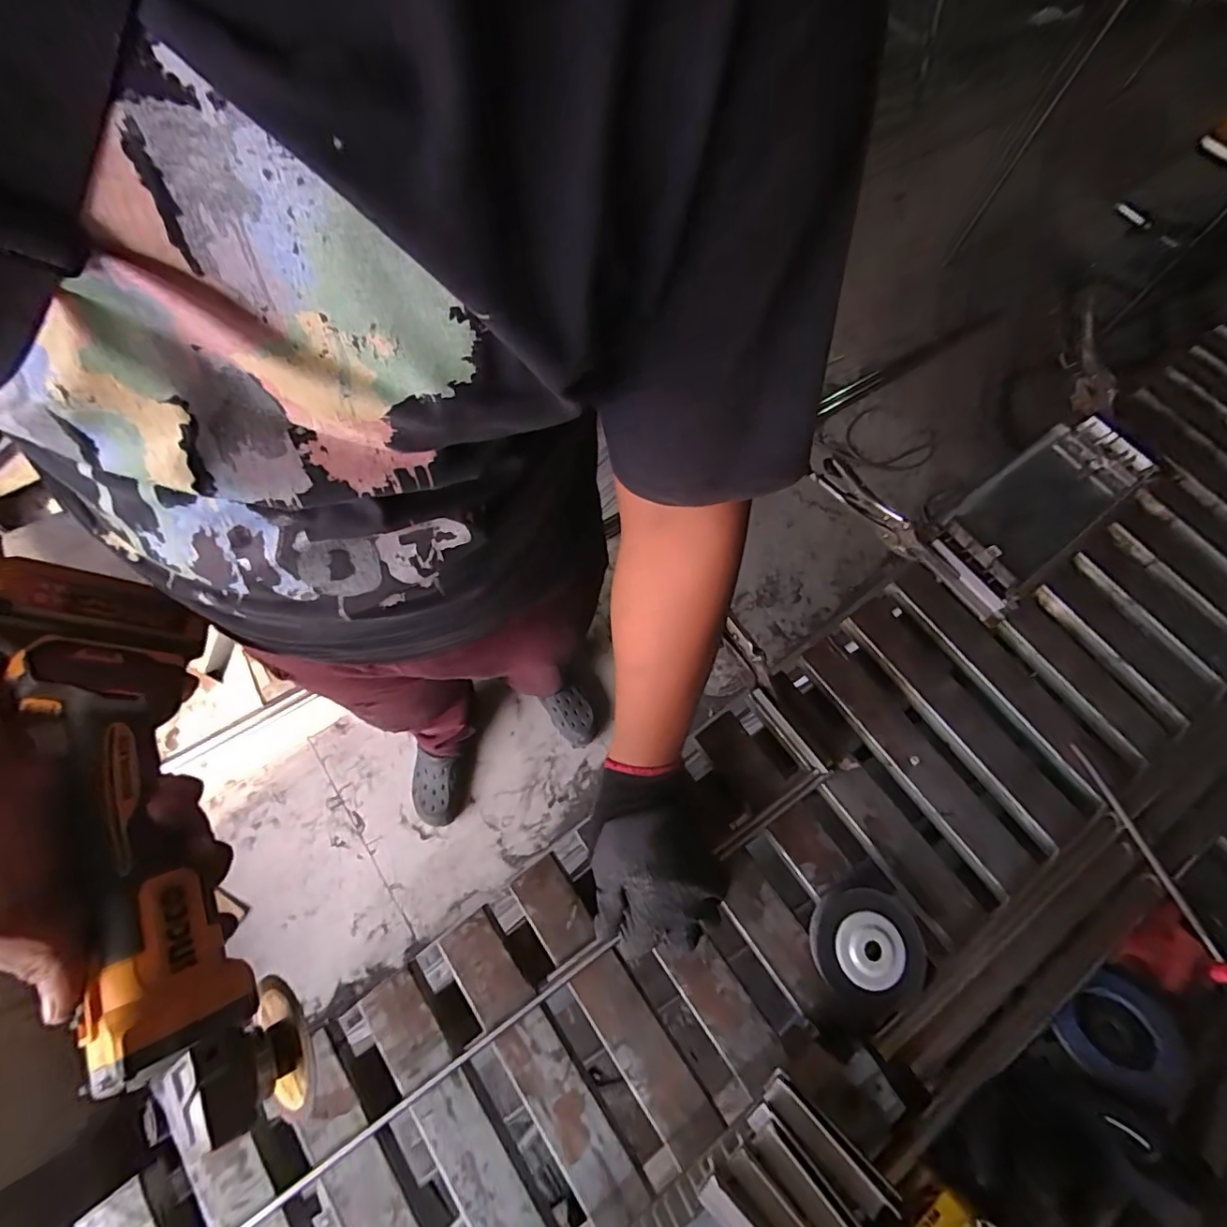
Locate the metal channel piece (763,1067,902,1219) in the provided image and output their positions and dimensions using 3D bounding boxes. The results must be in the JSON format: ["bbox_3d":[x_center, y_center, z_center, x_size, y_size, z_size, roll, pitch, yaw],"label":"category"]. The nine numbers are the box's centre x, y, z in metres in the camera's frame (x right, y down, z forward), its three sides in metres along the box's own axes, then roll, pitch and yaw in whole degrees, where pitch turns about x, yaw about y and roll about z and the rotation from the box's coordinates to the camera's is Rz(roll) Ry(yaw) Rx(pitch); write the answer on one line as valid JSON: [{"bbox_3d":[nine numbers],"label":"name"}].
[{"bbox_3d":[0.157,0.390,0.392,0.027,0.017,0.106,-42,76,-18],"label":"metal channel piece"}]

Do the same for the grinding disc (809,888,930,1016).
[{"bbox_3d":[0.225,0.298,0.478,0.090,0.011,0.093,-6,68,14],"label":"grinding disc"}]

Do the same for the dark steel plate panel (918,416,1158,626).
[{"bbox_3d":[0.531,-0.136,0.672,0.353,0.025,0.123,-37,74,-15],"label":"dark steel plate panel"}]

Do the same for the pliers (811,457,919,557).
[{"bbox_3d":[0.306,-0.125,0.645,0.150,0.064,0.016,43,72,-1],"label":"pliers"}]

